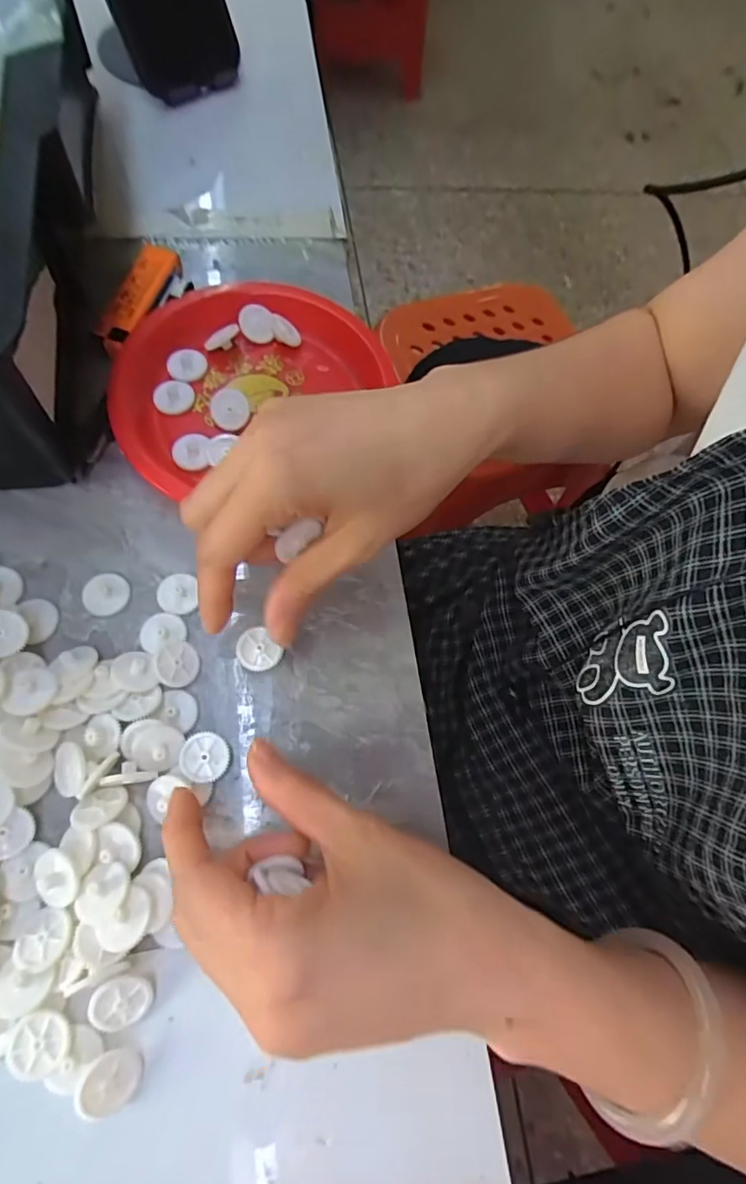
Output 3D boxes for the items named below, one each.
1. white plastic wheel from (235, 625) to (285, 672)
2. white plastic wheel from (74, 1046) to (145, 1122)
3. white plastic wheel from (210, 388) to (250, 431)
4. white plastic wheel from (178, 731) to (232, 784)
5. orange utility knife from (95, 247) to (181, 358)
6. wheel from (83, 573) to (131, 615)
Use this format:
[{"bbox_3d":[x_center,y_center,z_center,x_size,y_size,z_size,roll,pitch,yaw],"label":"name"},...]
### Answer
[{"bbox_3d":[-0.056,0.028,0.259,0.019,0.006,0.021,-40,73,-14],"label":"white plastic wheel"},{"bbox_3d":[-0.098,0.182,0.200,0.021,0.004,0.021,8,76,-35],"label":"white plastic wheel"},{"bbox_3d":[-0.081,-0.103,0.300,0.019,0.005,0.022,40,93,-13],"label":"white plastic wheel"},{"bbox_3d":[-0.075,0.074,0.242,0.021,0.006,0.021,2,70,-6],"label":"white plastic wheel"},{"bbox_3d":[-0.140,-0.175,0.318,0.024,0.009,0.077,21,69,1],"label":"orange utility knife"},{"bbox_3d":[-0.132,0.001,0.265,0.021,0.004,0.021,2,70,-6],"label":"wheel"}]

